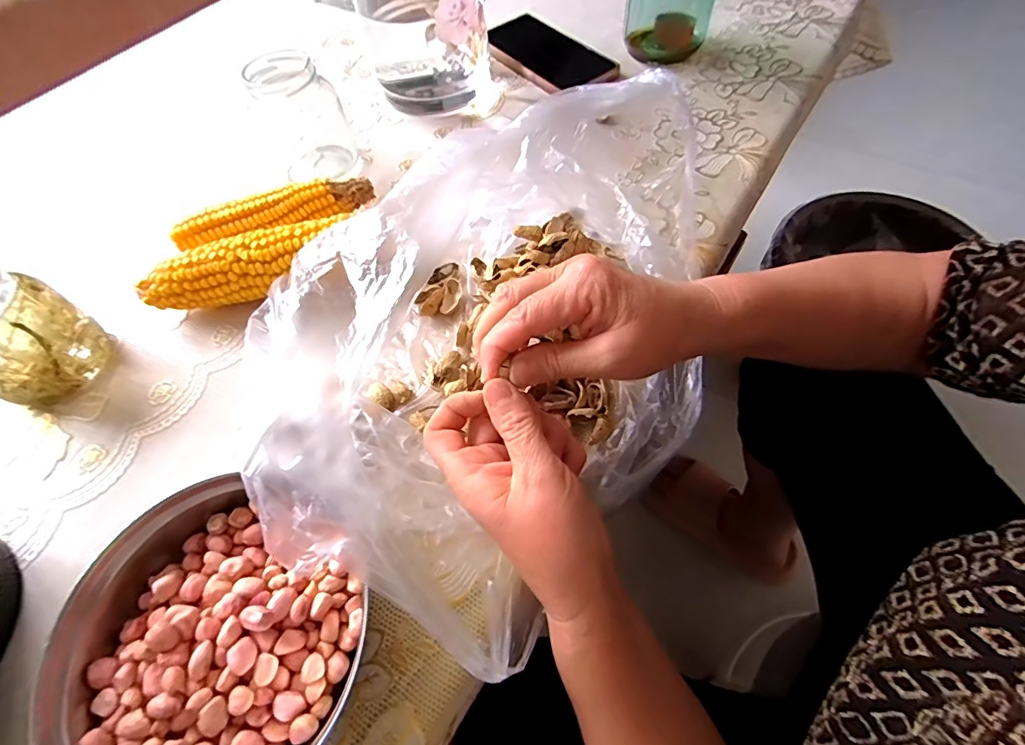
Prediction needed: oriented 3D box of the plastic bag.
[{"bbox_3d":[-0.004,-0.026,0.278,0.227,0.111,0.294,36,68,23],"label":"plastic bag"}]

